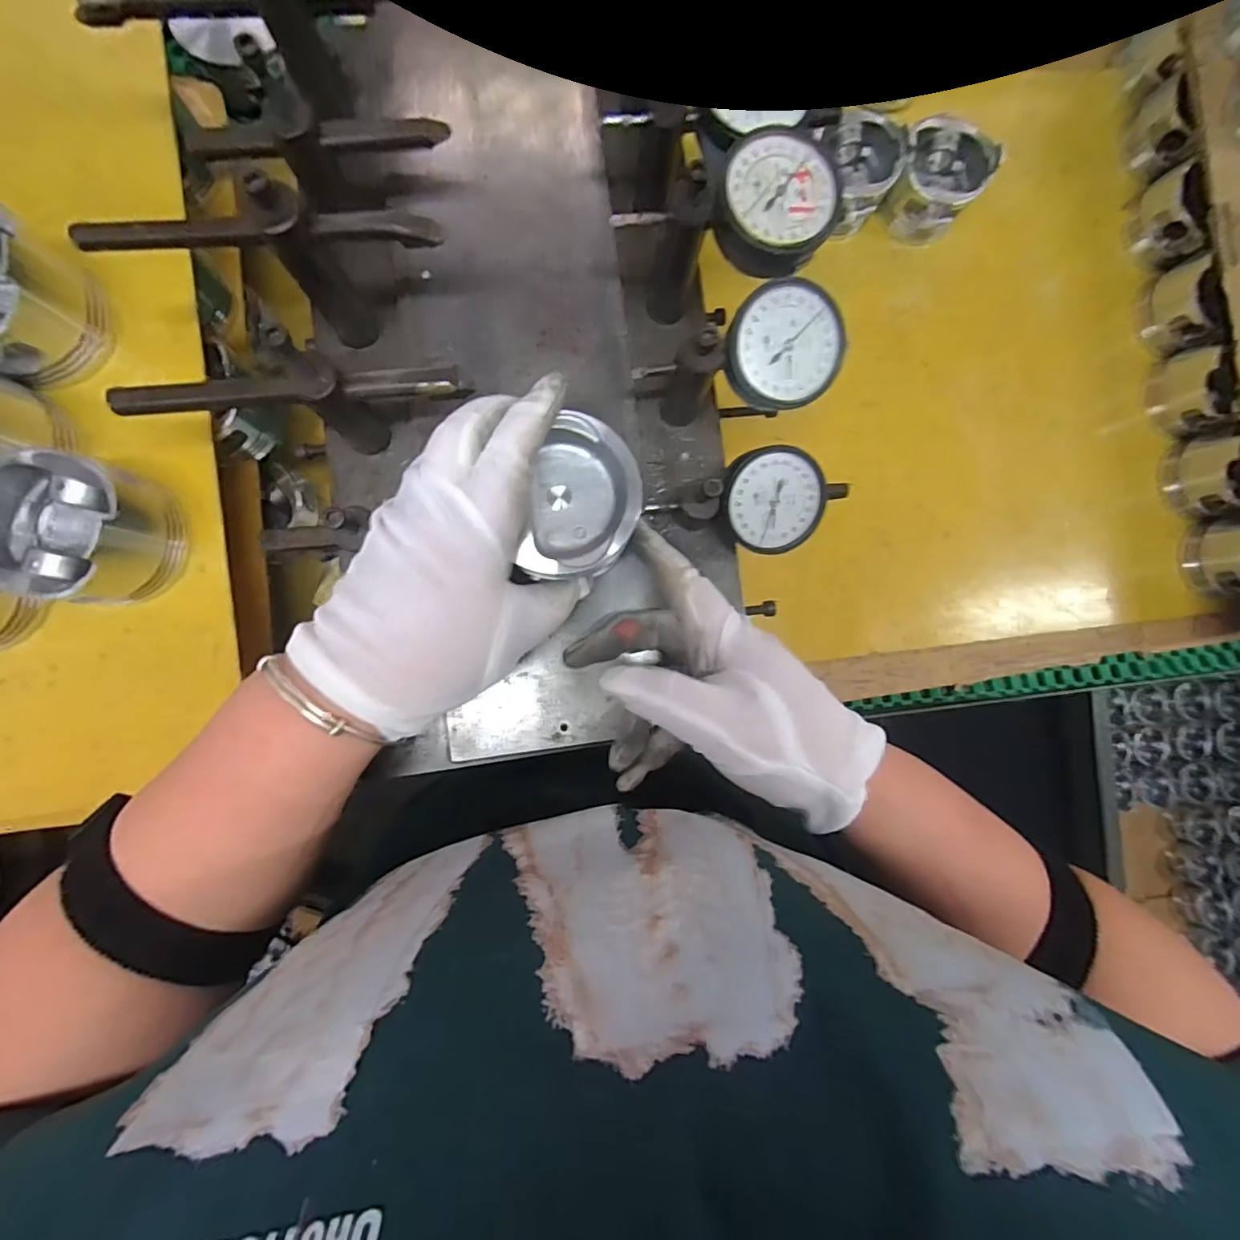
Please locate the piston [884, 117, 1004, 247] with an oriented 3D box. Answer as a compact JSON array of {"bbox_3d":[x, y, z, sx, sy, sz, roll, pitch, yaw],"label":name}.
[{"bbox_3d":[0.255,-0.359,0.437,0.071,0.049,0.070,32,85,-3],"label":"piston"}]

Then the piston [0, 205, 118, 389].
[{"bbox_3d":[-0.309,-0.160,0.267,0.072,0.047,0.068,23,86,-4],"label":"piston"}]

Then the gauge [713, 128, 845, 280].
[{"bbox_3d":[0.067,-0.186,0.241,0.057,0.019,0.054,0,88,-5],"label":"gauge"}]

